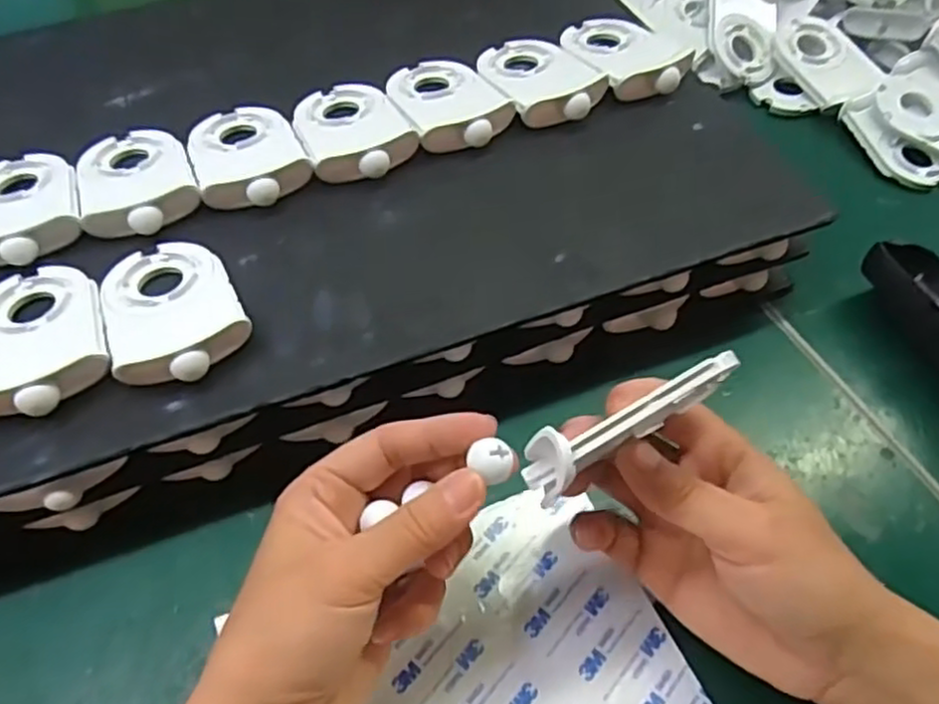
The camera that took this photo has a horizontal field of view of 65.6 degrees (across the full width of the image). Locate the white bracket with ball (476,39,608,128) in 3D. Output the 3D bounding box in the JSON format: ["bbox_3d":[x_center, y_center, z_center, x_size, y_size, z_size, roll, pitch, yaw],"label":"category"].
[{"bbox_3d":[0.043,-0.164,0.435,0.057,0.017,0.084,-19,56,-13],"label":"white bracket with ball"}]

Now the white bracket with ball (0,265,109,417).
[{"bbox_3d":[-0.197,-0.010,0.329,0.057,0.014,0.089,-21,57,-15],"label":"white bracket with ball"}]

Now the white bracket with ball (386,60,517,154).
[{"bbox_3d":[-0.012,-0.146,0.421,0.057,0.016,0.086,-18,56,-12],"label":"white bracket with ball"}]

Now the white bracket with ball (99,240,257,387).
[{"bbox_3d":[-0.139,-0.022,0.337,0.059,0.014,0.089,-24,57,-16],"label":"white bracket with ball"}]

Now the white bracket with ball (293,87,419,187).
[{"bbox_3d":[-0.066,-0.127,0.408,0.057,0.015,0.087,-18,56,-13],"label":"white bracket with ball"}]

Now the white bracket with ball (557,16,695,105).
[{"bbox_3d":[0.097,-0.185,0.449,0.059,0.017,0.087,-23,57,-16],"label":"white bracket with ball"}]

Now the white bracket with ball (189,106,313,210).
[{"bbox_3d":[-0.122,-0.111,0.398,0.057,0.013,0.086,-19,56,-13],"label":"white bracket with ball"}]

